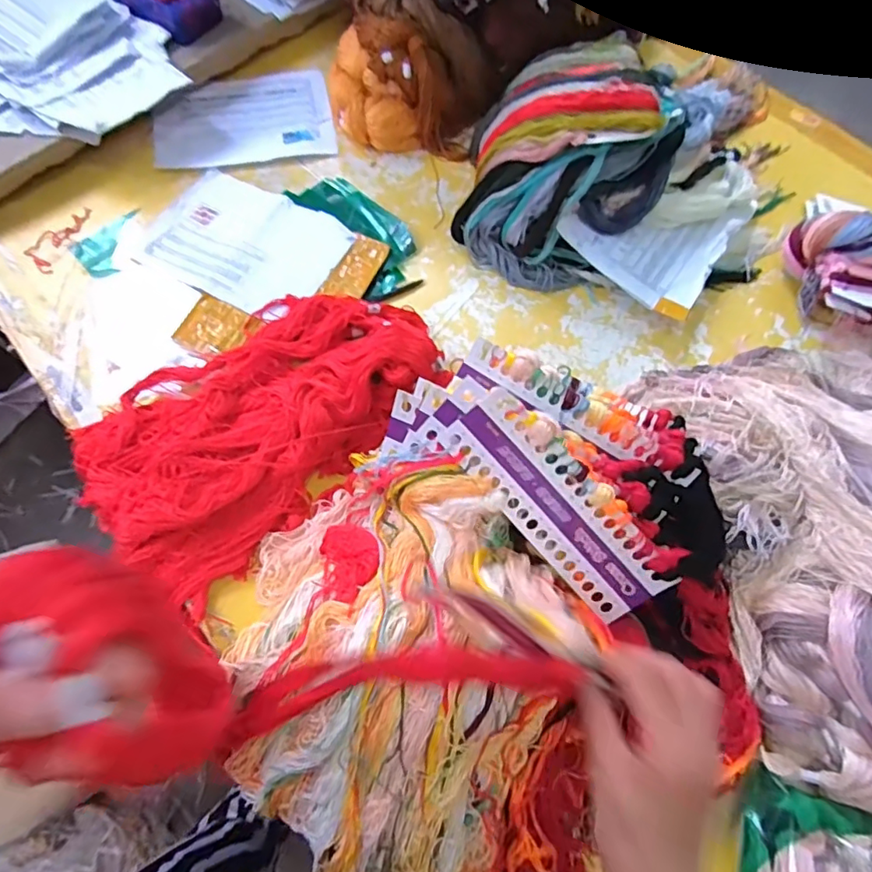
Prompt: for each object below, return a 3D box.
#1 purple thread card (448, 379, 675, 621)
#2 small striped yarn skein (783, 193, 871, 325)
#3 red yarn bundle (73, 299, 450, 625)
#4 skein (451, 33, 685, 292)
[{"bbox_3d":[0.113,0.070,0.498,0.076,0.010,0.247,-38,97,26],"label":"purple thread card"},{"bbox_3d":[0.574,-0.226,0.743,0.134,0.101,0.167,-3,67,-2],"label":"small striped yarn skein"},{"bbox_3d":[-0.209,-0.047,0.635,0.268,0.095,0.444,42,73,15],"label":"red yarn bundle"},{"bbox_3d":[0.189,-0.396,0.760,0.264,0.168,0.341,23,69,8],"label":"skein"}]

